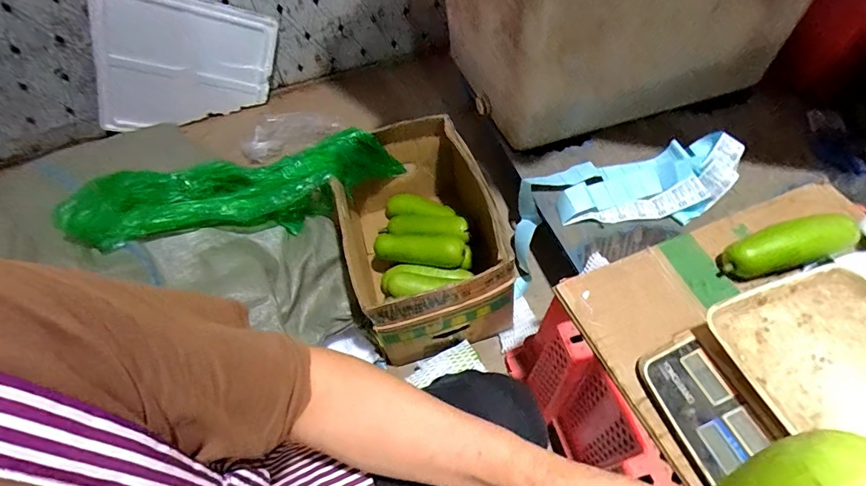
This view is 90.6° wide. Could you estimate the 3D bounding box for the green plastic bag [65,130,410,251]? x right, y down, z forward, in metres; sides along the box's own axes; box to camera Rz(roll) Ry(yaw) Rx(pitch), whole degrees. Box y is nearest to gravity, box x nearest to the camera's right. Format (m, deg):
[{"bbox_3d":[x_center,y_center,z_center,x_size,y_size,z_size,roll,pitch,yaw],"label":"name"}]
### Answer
[{"bbox_3d":[-0.346,-0.117,0.884,0.607,0.165,0.152,-15,53,-22],"label":"green plastic bag"}]

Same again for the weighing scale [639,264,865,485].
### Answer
[{"bbox_3d":[0.418,0.181,0.447,0.277,0.077,0.277,-18,55,-8],"label":"weighing scale"}]

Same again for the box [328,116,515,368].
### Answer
[{"bbox_3d":[-0.011,-0.015,0.919,0.326,0.254,0.442,-17,55,-7],"label":"box"}]

